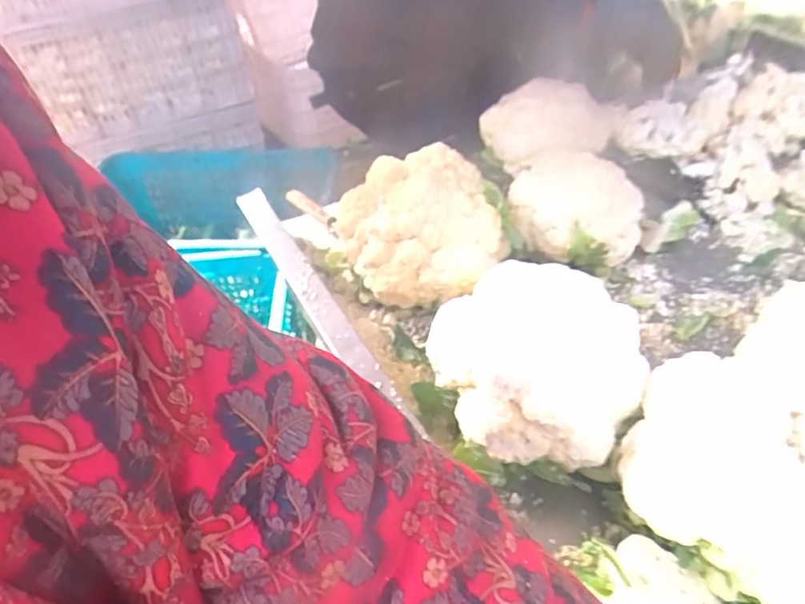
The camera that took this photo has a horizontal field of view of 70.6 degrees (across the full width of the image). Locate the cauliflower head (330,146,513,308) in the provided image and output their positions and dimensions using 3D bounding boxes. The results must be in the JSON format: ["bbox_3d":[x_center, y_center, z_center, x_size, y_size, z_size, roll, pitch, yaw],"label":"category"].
[{"bbox_3d":[0.017,-0.085,0.645,0.181,0.107,0.162,-7,45,-2],"label":"cauliflower head"}]

